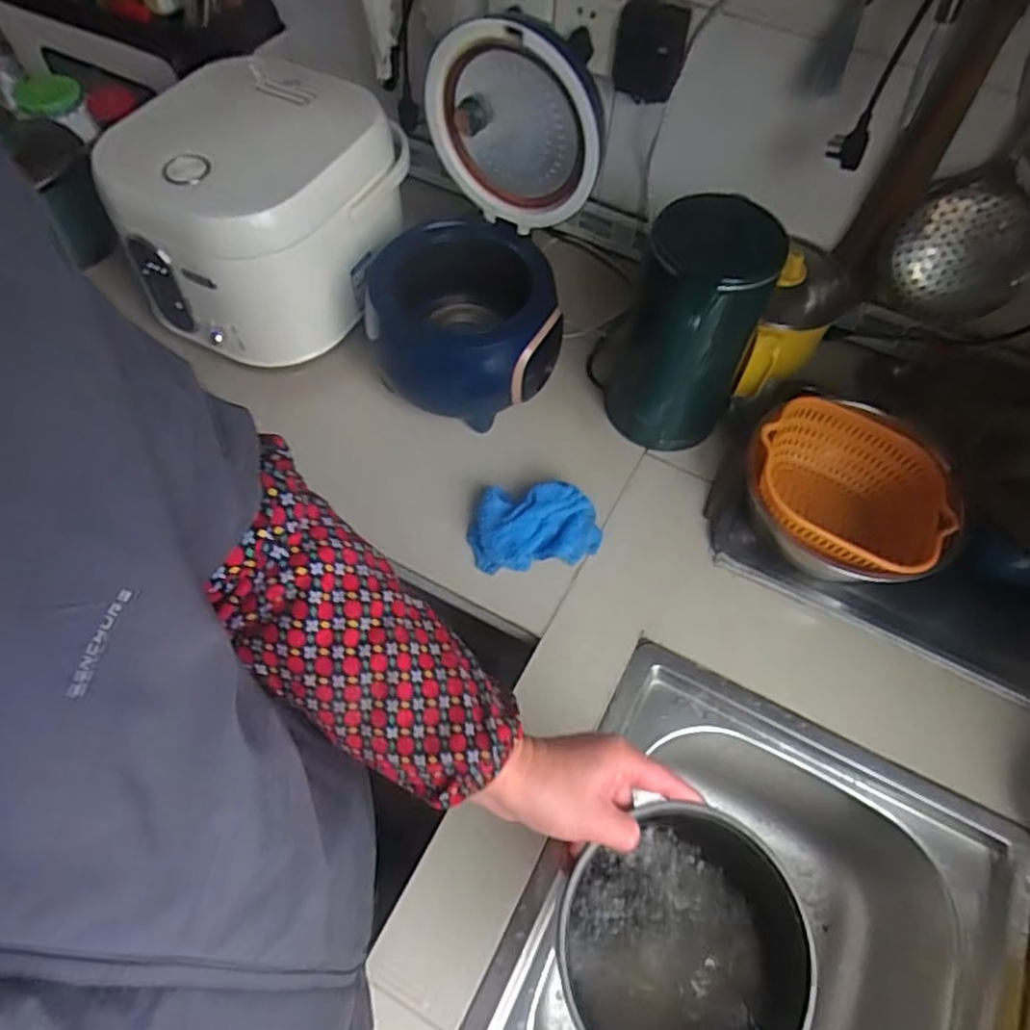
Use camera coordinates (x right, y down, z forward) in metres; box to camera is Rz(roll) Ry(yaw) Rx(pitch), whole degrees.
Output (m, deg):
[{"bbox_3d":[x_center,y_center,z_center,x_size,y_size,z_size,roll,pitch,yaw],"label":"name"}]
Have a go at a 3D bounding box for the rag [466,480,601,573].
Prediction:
[{"bbox_3d":[0.022,0.010,0.709,0.137,0.033,0.084,-3,60,-4],"label":"rag"}]

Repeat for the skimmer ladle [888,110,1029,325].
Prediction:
[{"bbox_3d":[0.478,-0.343,0.594,0.124,0.369,0.069,33,64,16],"label":"skimmer ladle"}]

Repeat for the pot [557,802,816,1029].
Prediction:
[{"bbox_3d":[0.113,0.289,0.448,0.165,0.078,0.157,1,60,-2],"label":"pot"}]

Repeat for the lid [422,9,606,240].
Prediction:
[{"bbox_3d":[-0.001,-0.393,0.673,0.199,0.186,0.045,27,62,13],"label":"lid"}]

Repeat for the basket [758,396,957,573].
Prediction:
[{"bbox_3d":[0.348,-0.020,0.709,0.197,0.097,0.185,28,62,13],"label":"basket"}]

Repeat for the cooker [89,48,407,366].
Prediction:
[{"bbox_3d":[-0.281,-0.355,0.778,0.248,0.183,0.290,20,61,9],"label":"cooker"}]

